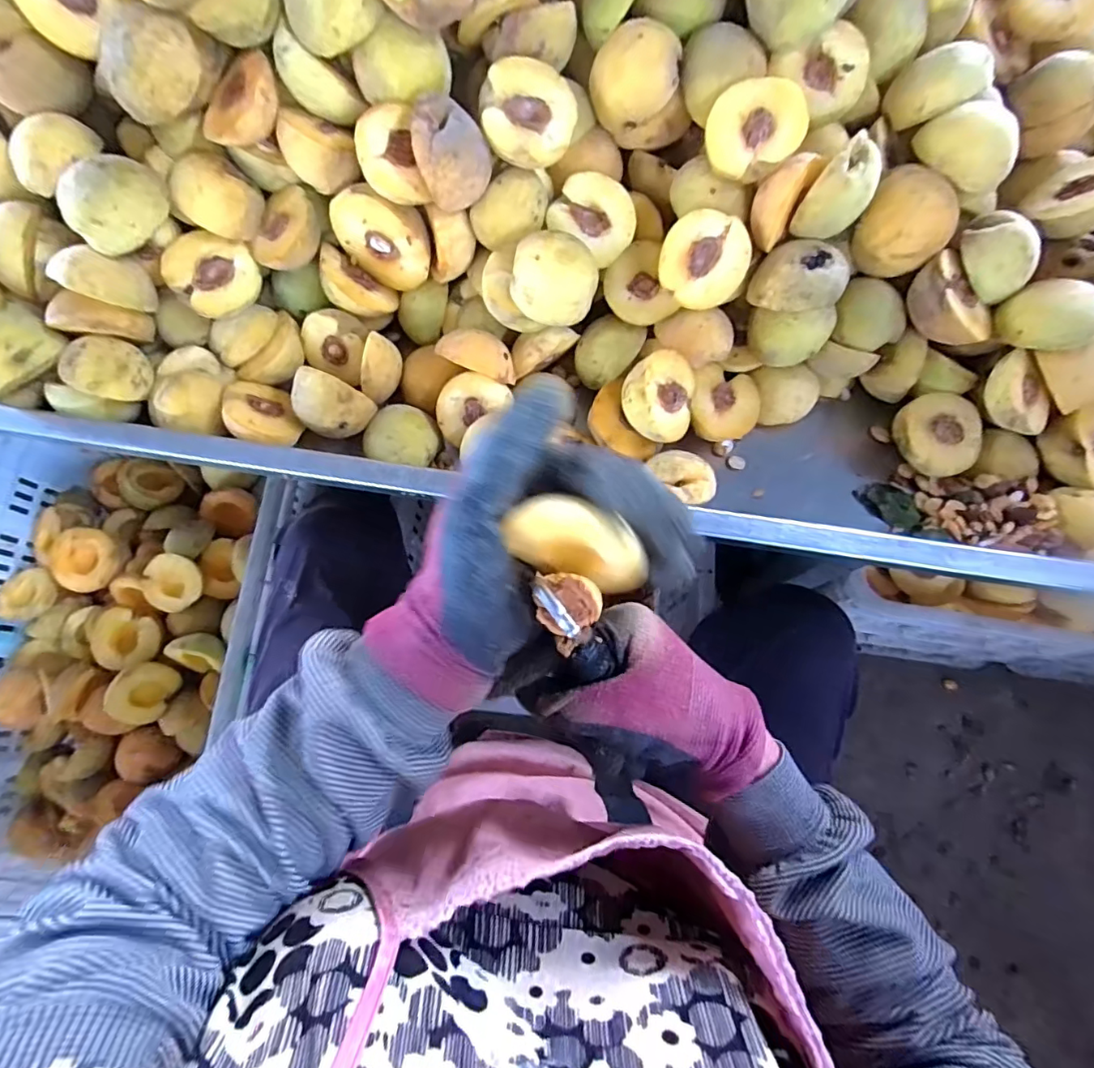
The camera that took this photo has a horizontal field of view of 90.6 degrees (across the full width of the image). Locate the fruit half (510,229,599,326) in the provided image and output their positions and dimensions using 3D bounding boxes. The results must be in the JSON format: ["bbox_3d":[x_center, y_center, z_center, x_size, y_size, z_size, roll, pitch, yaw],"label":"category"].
[{"bbox_3d":[0.006,-0.186,0.397,0.060,0.027,0.060,5,109,-4],"label":"fruit half"}]

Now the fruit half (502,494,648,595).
[{"bbox_3d":[0.015,0.005,0.243,0.061,0.041,0.023,23,74,6],"label":"fruit half"}]

